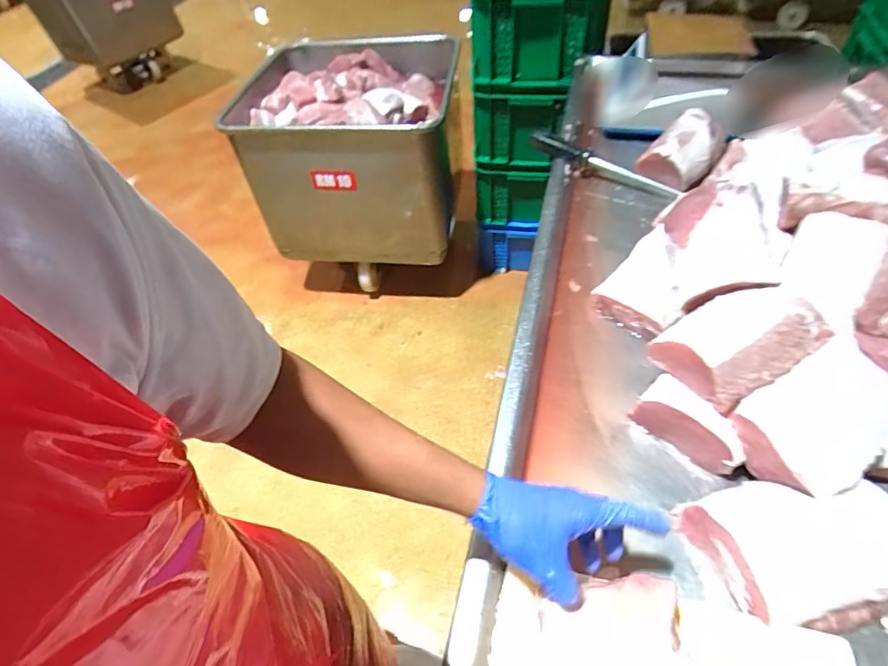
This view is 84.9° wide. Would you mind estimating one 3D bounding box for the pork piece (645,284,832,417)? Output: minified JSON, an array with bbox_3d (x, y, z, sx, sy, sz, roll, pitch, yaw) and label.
[{"bbox_3d":[0.341,0.004,0.557,0.166,0.059,0.116,-27,54,-16],"label":"pork piece"}]

